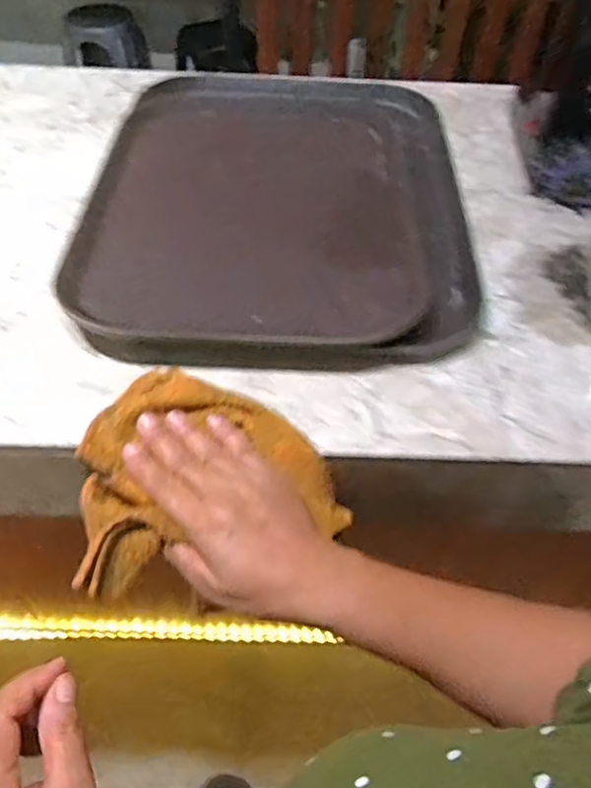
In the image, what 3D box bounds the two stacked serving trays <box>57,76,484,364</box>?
[{"bbox_3d":[-0.013,-0.225,0.649,0.368,0.044,0.506,-1,49,-2],"label":"two stacked serving trays"}]

